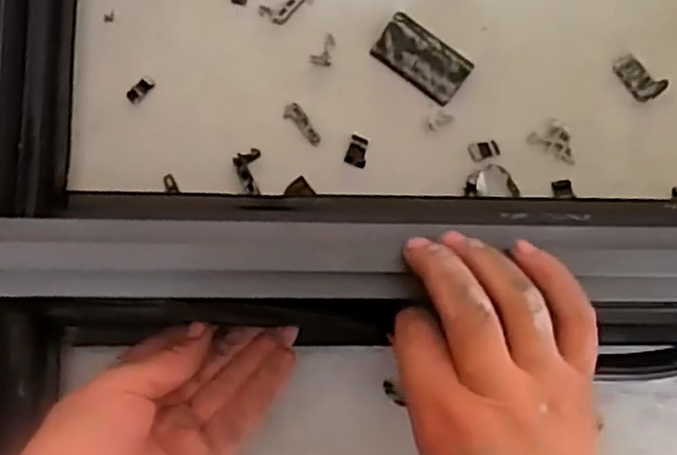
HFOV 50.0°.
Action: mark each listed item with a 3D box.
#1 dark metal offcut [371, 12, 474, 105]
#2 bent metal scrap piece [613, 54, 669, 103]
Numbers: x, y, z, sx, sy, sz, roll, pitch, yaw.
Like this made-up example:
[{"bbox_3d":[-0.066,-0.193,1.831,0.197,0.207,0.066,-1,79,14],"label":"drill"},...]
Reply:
[{"bbox_3d":[0.049,-0.099,0.429,0.056,0.015,0.029,35,81,0],"label":"dark metal offcut"},{"bbox_3d":[0.181,-0.091,0.438,0.016,0.016,0.032,-37,87,-8],"label":"bent metal scrap piece"}]

